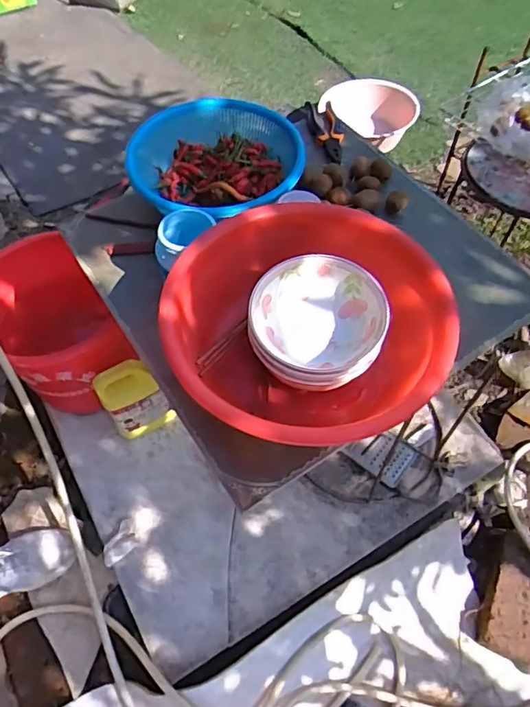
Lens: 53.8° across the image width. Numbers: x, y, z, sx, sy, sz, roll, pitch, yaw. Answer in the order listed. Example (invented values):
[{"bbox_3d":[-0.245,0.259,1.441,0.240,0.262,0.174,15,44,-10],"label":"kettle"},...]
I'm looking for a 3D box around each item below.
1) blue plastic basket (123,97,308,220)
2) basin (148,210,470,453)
[{"bbox_3d":[-0.080,-0.305,0.869,0.274,0.083,0.277,4,55,-3],"label":"blue plastic basket"},{"bbox_3d":[0.052,-0.022,0.692,0.343,0.137,0.335,3,55,-4],"label":"basin"}]

